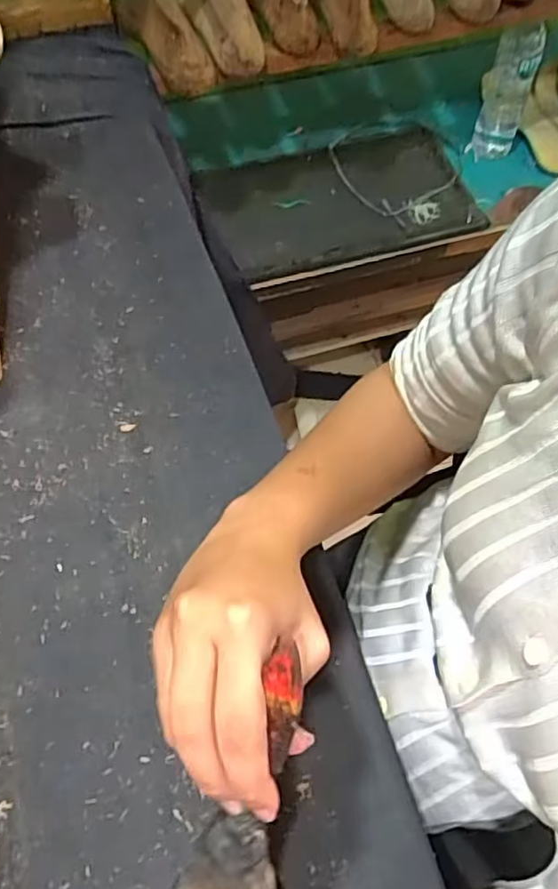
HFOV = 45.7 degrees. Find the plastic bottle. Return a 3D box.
[{"bbox_3d":[0.344,-0.533,0.999,0.064,0.185,0.050,16,61,8],"label":"plastic bottle"}]

